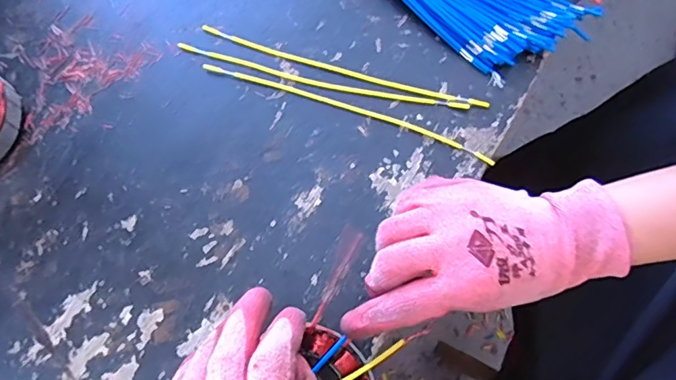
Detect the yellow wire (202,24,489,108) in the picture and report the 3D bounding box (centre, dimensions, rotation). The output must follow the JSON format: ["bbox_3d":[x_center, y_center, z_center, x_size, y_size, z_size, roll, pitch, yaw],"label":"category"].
[{"bbox_3d":[0.001,-0.096,0.394,0.228,0.006,0.010,17,74,6],"label":"yellow wire"}]

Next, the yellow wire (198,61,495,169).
[{"bbox_3d":[0.005,-0.061,0.382,0.227,0.005,0.011,20,74,7],"label":"yellow wire"}]

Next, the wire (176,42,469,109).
[{"bbox_3d":[-0.015,-0.085,0.390,0.226,0.005,0.012,14,73,5],"label":"wire"}]

